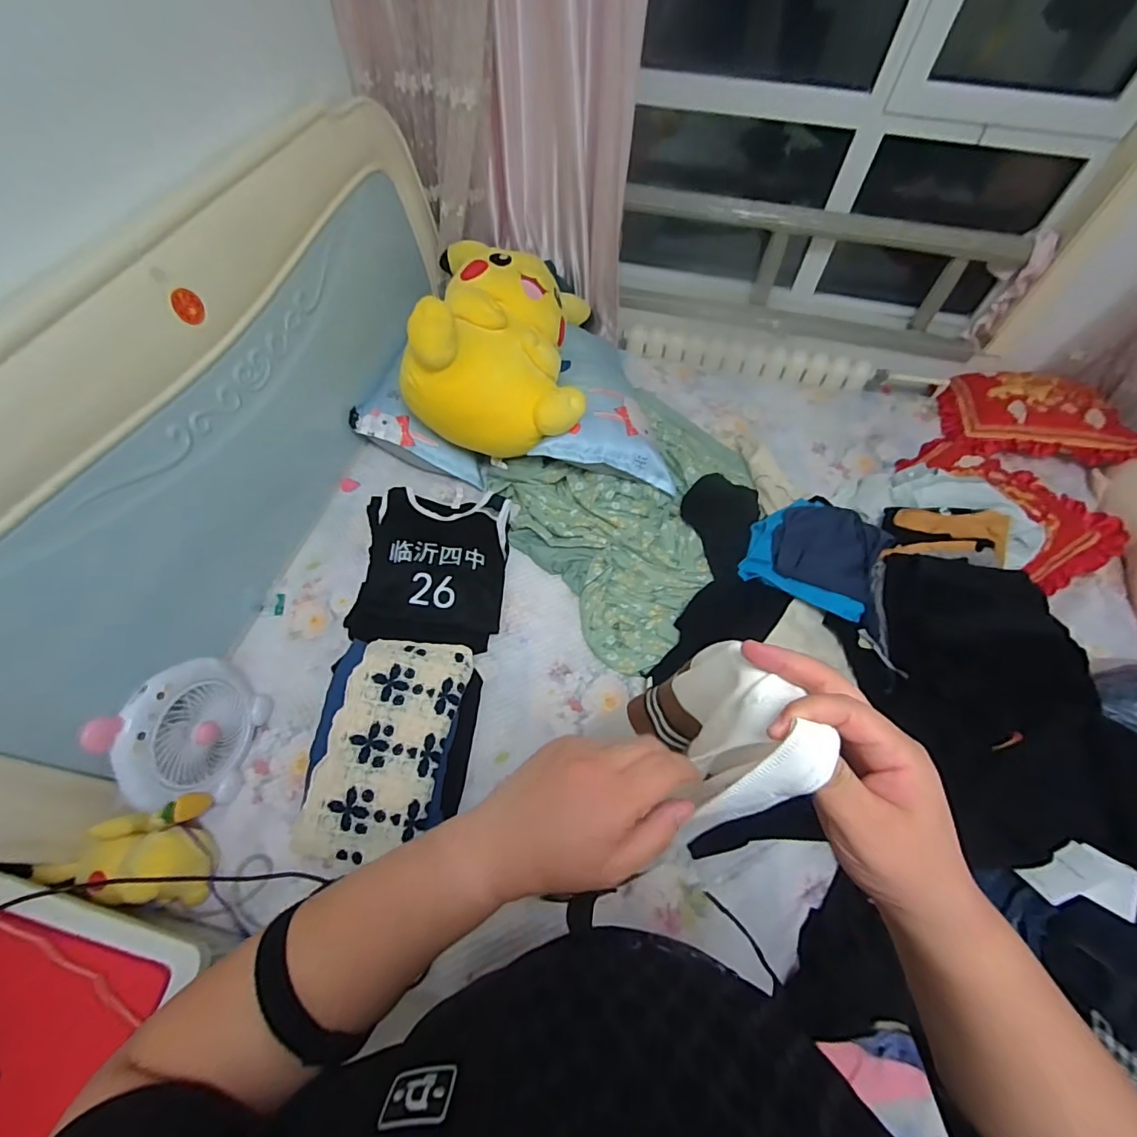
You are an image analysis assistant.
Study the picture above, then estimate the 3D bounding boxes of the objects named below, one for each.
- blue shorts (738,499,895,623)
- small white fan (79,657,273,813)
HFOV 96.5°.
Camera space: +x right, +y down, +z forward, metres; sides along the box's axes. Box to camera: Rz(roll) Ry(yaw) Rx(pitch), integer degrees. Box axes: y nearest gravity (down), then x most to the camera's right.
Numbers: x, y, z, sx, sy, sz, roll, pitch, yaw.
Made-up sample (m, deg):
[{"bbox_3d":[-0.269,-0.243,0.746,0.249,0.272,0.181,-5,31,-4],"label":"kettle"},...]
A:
[{"bbox_3d":[0.611,-0.049,1.249,0.288,0.082,0.311,33,64,17],"label":"blue shorts"},{"bbox_3d":[-0.697,0.302,0.937,0.090,0.288,0.250,3,59,2],"label":"small white fan"}]

